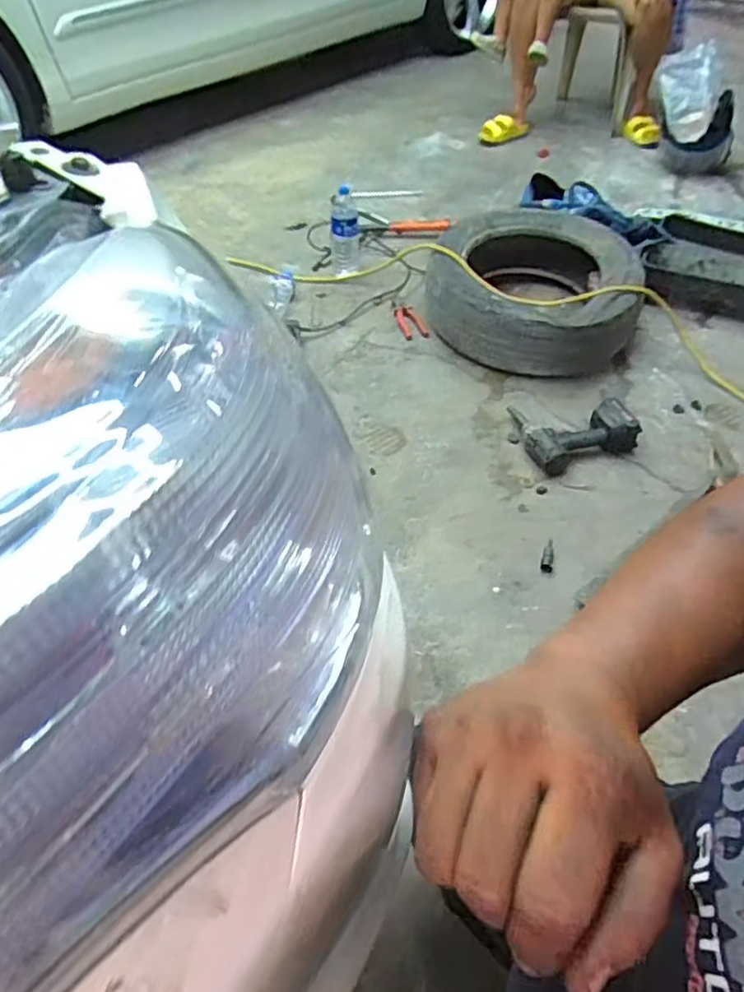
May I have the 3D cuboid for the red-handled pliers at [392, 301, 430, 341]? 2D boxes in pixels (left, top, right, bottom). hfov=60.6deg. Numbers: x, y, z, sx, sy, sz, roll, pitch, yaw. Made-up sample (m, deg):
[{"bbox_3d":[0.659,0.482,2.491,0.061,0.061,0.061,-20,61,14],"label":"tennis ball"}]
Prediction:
[{"bbox_3d":[0.094,-0.486,1.715,0.058,0.018,0.196,-10,45,-11],"label":"red-handled pliers"}]

